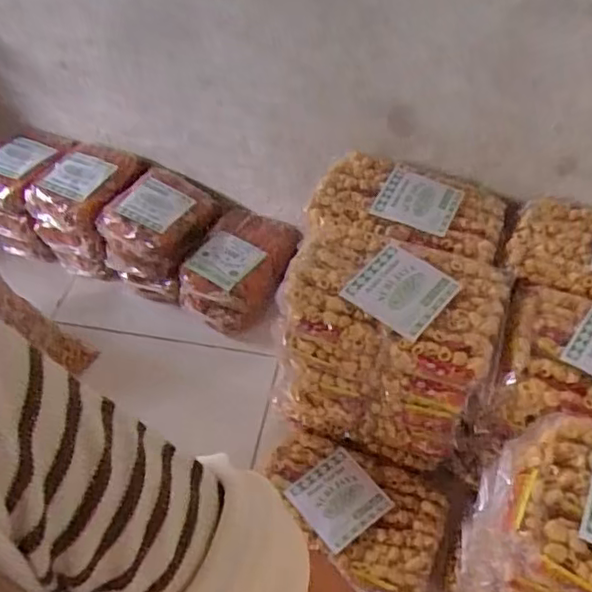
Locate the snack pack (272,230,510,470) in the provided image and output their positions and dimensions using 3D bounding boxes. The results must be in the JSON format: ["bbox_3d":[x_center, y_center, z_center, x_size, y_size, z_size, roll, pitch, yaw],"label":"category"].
[{"bbox_3d":[0.112,0.066,0.785,0.251,0.250,0.165,17,50,14],"label":"snack pack"}]

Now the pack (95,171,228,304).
[{"bbox_3d":[-0.223,-0.108,1.060,0.153,0.138,0.179,18,51,16],"label":"pack"}]

